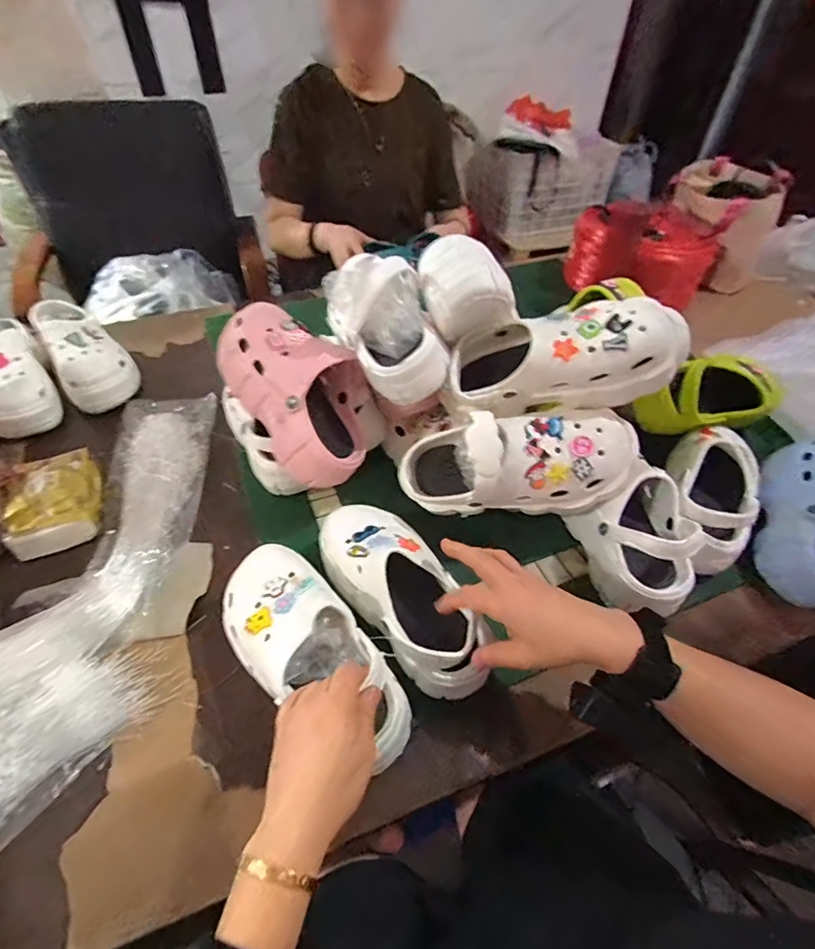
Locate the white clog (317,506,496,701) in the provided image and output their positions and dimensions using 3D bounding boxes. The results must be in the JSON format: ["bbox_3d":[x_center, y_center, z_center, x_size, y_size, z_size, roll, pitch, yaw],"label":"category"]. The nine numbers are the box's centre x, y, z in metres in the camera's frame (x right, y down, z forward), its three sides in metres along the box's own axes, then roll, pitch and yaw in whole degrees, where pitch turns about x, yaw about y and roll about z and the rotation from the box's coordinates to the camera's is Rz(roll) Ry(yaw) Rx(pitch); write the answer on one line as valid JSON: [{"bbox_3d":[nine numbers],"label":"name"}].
[{"bbox_3d":[-0.006,0.116,0.520,0.100,0.078,0.239,-25,56,-23],"label":"white clog"}]

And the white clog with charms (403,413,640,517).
[{"bbox_3d":[0.130,-0.013,0.561,0.267,0.113,0.087,-2,48,-5],"label":"white clog with charms"}]

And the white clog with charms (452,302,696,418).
[{"bbox_3d":[0.173,-0.134,0.550,0.258,0.090,0.107,-4,44,24],"label":"white clog with charms"}]

